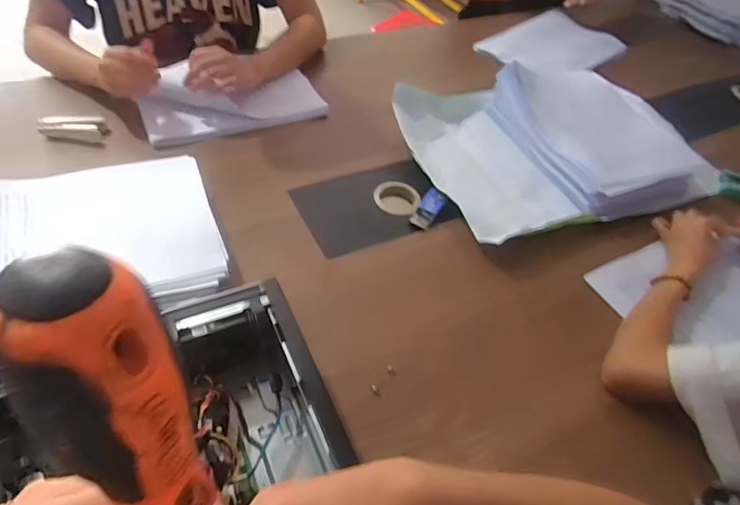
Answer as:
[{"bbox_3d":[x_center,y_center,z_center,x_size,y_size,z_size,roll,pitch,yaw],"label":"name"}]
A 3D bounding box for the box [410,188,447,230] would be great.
[{"bbox_3d":[0.089,-0.068,0.747,0.032,0.014,0.072,25,50,16],"label":"box"}]

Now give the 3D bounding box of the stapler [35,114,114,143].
[{"bbox_3d":[-0.448,-0.186,0.755,0.090,0.035,0.035,-11,50,-16],"label":"stapler"}]

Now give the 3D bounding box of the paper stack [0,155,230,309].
[{"bbox_3d":[-0.339,-0.014,0.571,0.316,0.043,0.240,-16,51,-19],"label":"paper stack"}]

